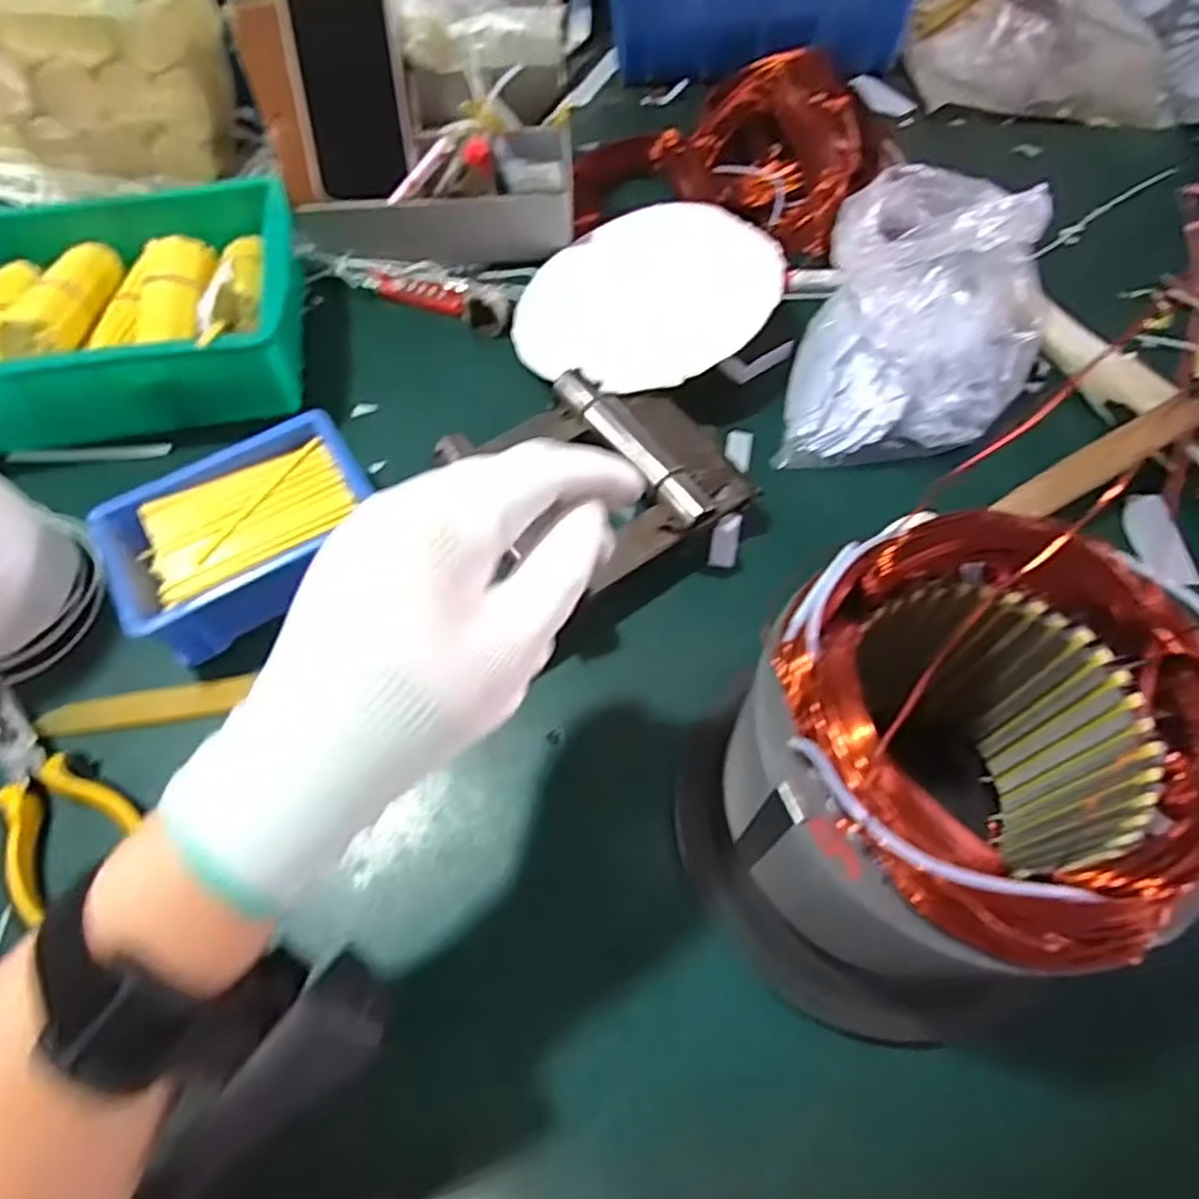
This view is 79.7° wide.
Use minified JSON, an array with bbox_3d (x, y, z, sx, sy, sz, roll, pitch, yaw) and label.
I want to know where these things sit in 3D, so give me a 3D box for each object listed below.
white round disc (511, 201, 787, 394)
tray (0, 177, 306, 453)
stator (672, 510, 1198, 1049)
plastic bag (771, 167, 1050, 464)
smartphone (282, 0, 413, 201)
[{"bbox_3d":[0.033,-0.223,0.525,0.191,0.006,0.184,-7,58,11],"label":"white round disc"},{"bbox_3d":[-0.337,-0.209,0.511,0.243,0.065,0.191,-7,62,-4],"label":"tray"},{"bbox_3d":[0.129,0.076,0.296,0.169,0.185,0.148,28,65,14],"label":"stator"},{"bbox_3d":[0.223,-0.199,0.477,0.151,0.120,0.226,14,63,7],"label":"plastic bag"},{"bbox_3d":[-0.179,-0.370,0.519,0.071,0.139,0.009,-11,26,-14],"label":"smartphone"}]

